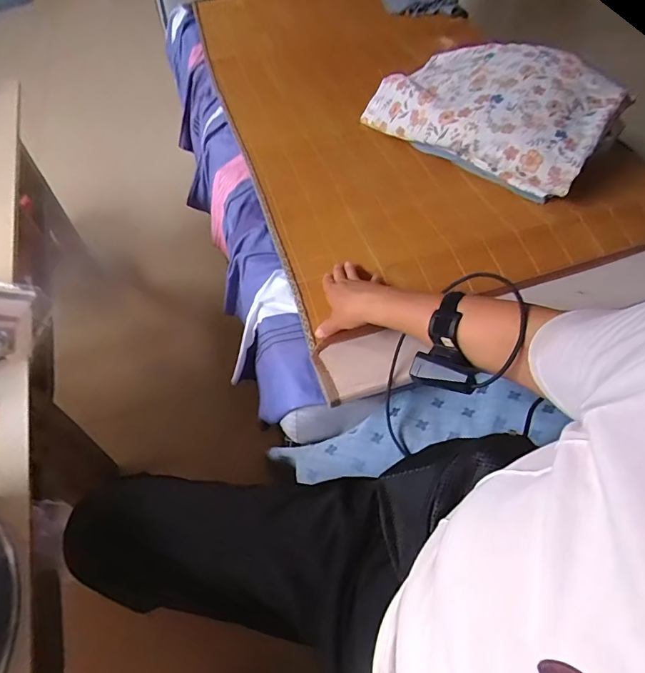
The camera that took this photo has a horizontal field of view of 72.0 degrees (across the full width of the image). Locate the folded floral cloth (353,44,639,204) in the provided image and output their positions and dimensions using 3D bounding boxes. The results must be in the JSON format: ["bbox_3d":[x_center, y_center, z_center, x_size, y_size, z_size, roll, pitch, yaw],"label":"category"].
[{"bbox_3d":[0.366,-0.497,0.948,0.456,0.122,0.317,35,62,21],"label":"folded floral cloth"}]

